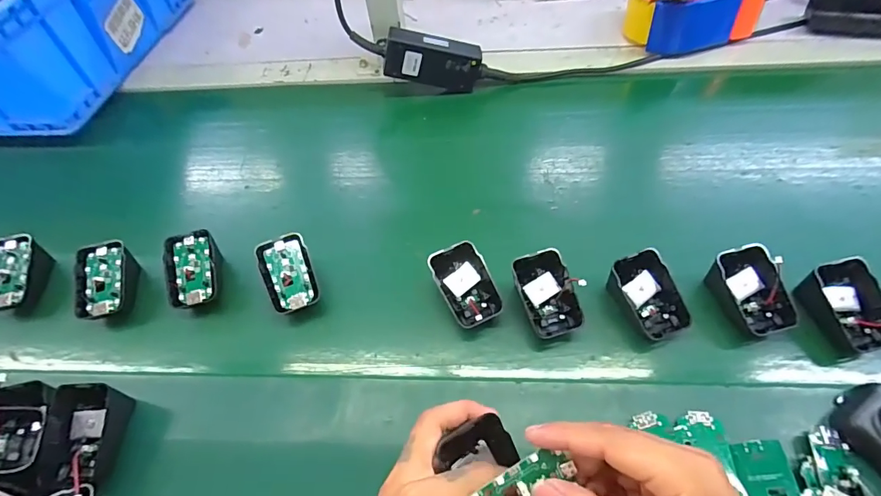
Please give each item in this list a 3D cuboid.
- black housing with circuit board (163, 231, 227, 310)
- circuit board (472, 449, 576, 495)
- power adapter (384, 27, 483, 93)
[{"bbox_3d":[-0.230,0.023,0.412,0.040,0.040,0.066,-12,55,-3],"label":"black housing with circuit board"},{"bbox_3d":[0.043,0.133,0.233,0.060,0.006,0.029,-29,84,-13],"label":"circuit board"},{"bbox_3d":[-0.009,-0.228,0.536,0.114,0.052,0.024,7,54,-14],"label":"power adapter"}]

